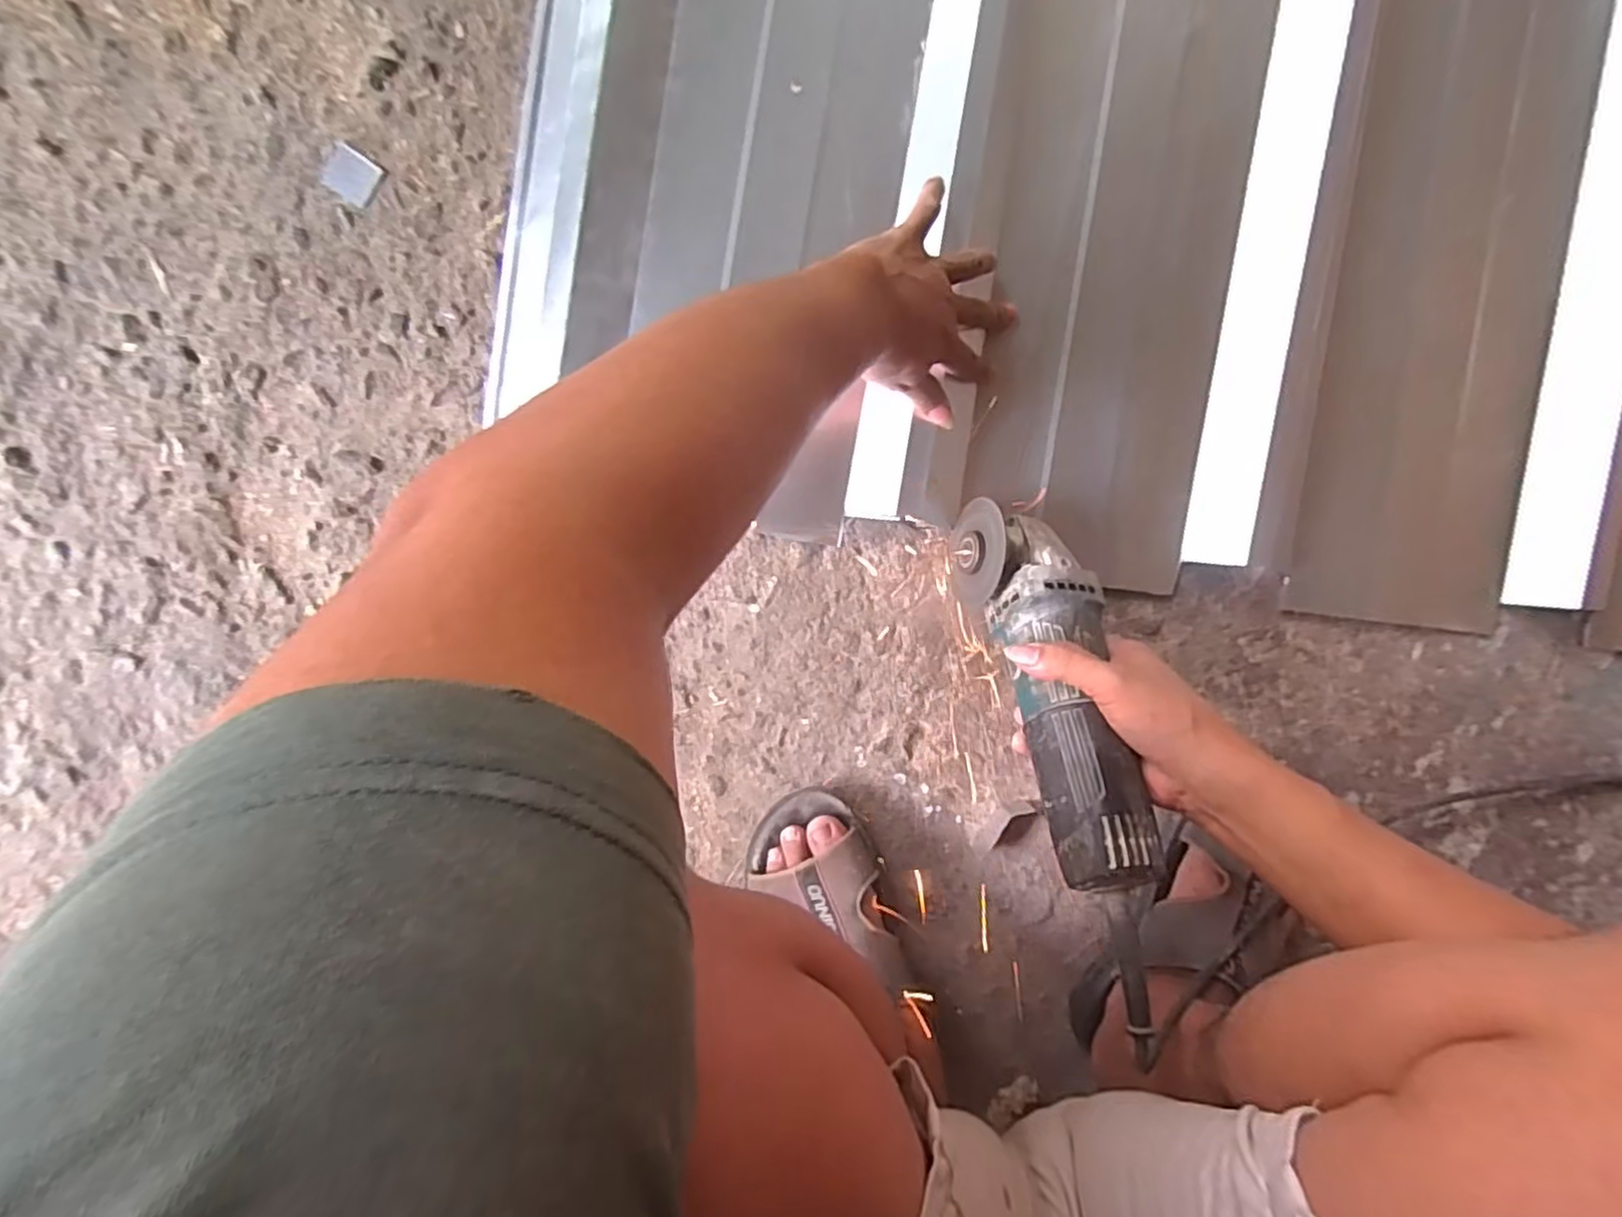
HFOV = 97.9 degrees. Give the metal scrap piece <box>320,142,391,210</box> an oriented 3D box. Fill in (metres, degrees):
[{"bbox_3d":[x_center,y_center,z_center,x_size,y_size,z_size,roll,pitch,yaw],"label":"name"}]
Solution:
[{"bbox_3d":[-0.314,-0.295,0.483,0.036,0.004,0.033,32,92,-5],"label":"metal scrap piece"}]

